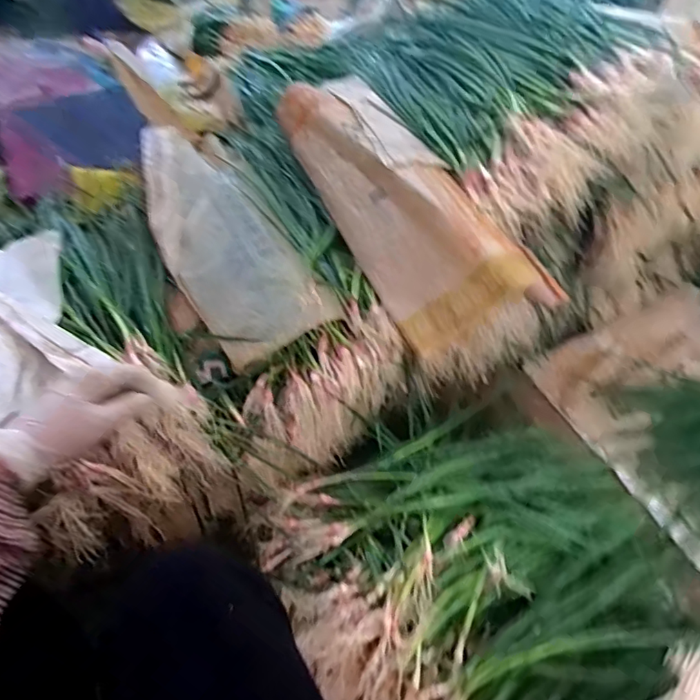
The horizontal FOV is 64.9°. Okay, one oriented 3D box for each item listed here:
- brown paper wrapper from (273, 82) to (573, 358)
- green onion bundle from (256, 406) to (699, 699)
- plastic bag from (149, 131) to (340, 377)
[{"bbox_3d":[0.072,-0.264,0.928,0.203,0.159,0.562,-27,70,-24],"label":"brown paper wrapper"},{"bbox_3d":[0.207,0.300,0.802,0.589,0.150,0.440,-23,51,-22],"label":"green onion bundle"},{"bbox_3d":[-0.236,-0.219,0.912,0.192,0.095,0.561,-26,66,-24],"label":"plastic bag"}]

